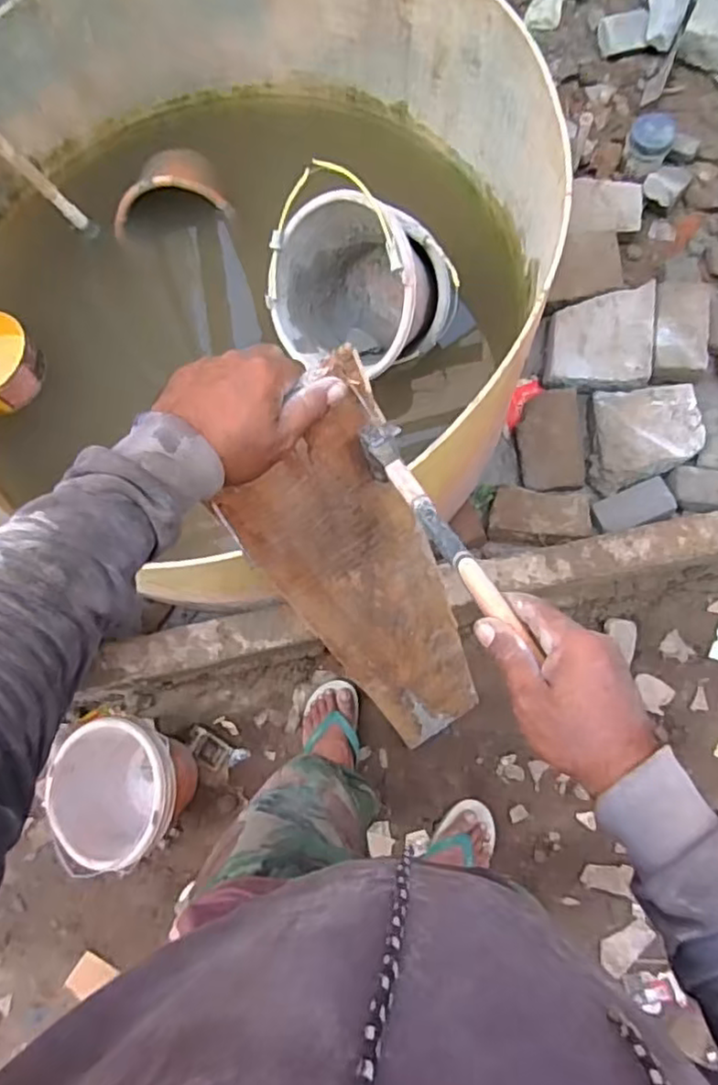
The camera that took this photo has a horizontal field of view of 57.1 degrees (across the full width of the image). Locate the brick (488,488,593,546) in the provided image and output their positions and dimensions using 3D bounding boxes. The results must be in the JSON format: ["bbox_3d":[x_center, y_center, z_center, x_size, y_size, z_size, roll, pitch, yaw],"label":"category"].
[{"bbox_3d":[0.350,-0.056,1.269,0.195,0.043,0.115,2,75,4],"label":"brick"}]

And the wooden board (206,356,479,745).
[{"bbox_3d":[0.055,0.135,0.921,0.174,0.998,0.015,-36,60,-6],"label":"wooden board"}]

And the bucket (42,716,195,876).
[{"bbox_3d":[-0.438,0.475,1.289,0.250,0.208,0.261,0,81,14],"label":"bucket"}]

